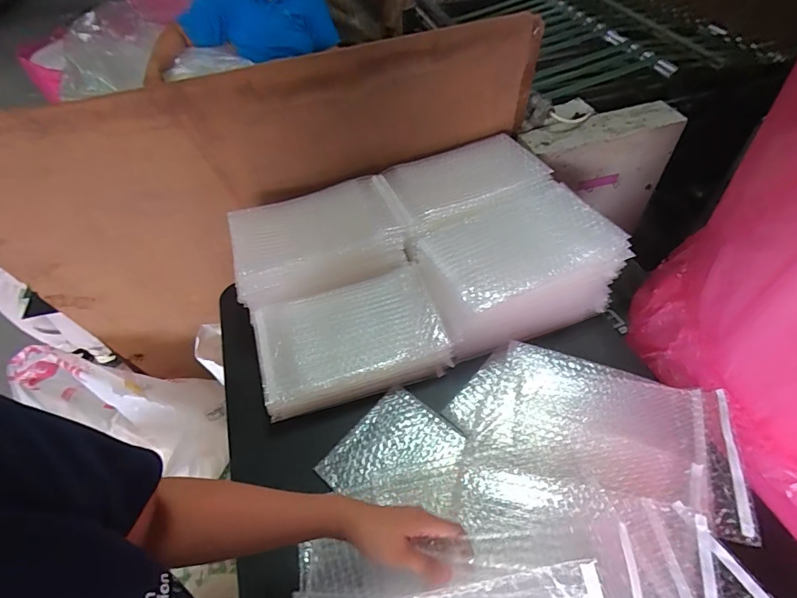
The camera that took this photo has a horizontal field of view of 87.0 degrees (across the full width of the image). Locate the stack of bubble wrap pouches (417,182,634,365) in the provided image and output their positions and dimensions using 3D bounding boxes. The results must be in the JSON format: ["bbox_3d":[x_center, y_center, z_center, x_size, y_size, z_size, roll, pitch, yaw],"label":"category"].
[{"bbox_3d":[0.205,-0.057,0.753,0.315,0.145,0.205,-16,51,-9],"label":"stack of bubble wrap pouches"}]

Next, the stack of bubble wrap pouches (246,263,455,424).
[{"bbox_3d":[-0.081,0.070,0.722,0.304,0.082,0.186,-16,51,-8],"label":"stack of bubble wrap pouches"}]

